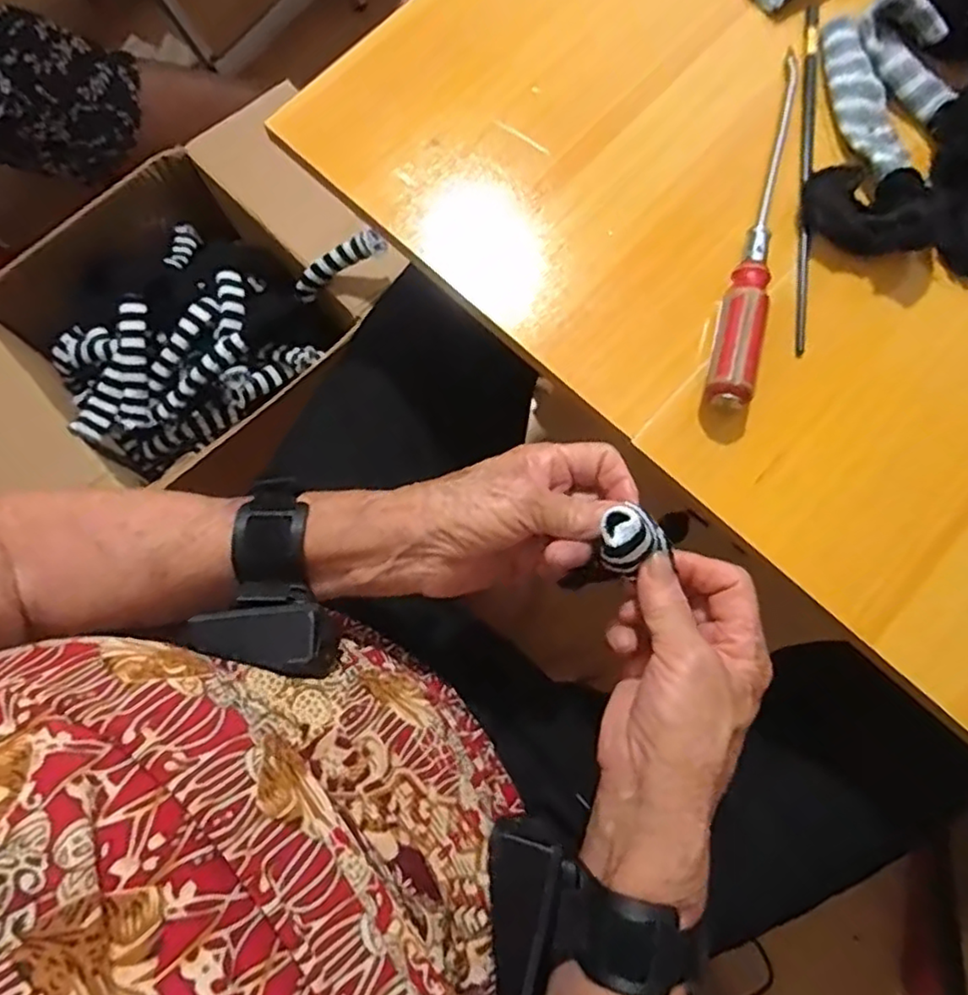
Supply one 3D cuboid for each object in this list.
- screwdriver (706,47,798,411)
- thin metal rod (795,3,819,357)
[{"bbox_3d":[0.158,-0.161,0.371,0.029,0.027,0.243,13,77,5],"label":"screwdriver"},{"bbox_3d":[0.193,-0.196,0.390,0.008,0.005,0.237,8,77,4],"label":"thin metal rod"}]

